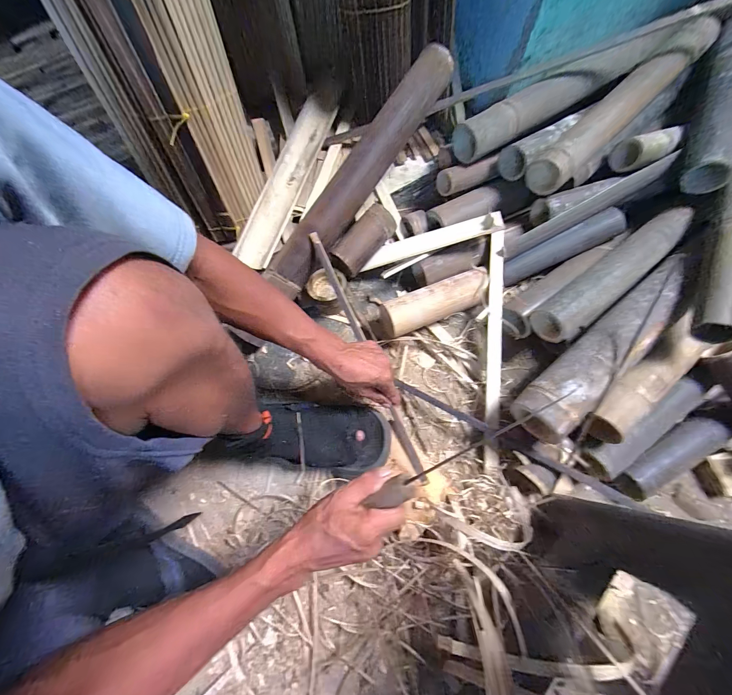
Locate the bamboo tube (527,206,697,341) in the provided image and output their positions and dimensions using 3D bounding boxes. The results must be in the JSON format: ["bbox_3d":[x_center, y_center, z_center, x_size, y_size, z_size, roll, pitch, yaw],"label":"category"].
[{"bbox_3d":[0.446,-0.137,0.564,0.344,0.056,0.068,-37,74,-11],"label":"bamboo tube"}]

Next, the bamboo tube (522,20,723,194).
[{"bbox_3d":[0.495,-0.465,0.606,0.470,0.068,0.067,-43,76,-6],"label":"bamboo tube"}]

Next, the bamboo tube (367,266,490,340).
[{"bbox_3d":[0.134,-0.084,0.627,0.242,0.079,0.077,-19,72,-6],"label":"bamboo tube"}]

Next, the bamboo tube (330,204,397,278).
[{"bbox_3d":[-0.007,-0.213,0.625,0.066,0.055,0.149,41,89,13],"label":"bamboo tube"}]

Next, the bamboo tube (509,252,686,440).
[{"bbox_3d":[0.407,-0.009,0.524,0.412,0.089,0.088,-41,75,-12],"label":"bamboo tube"}]

